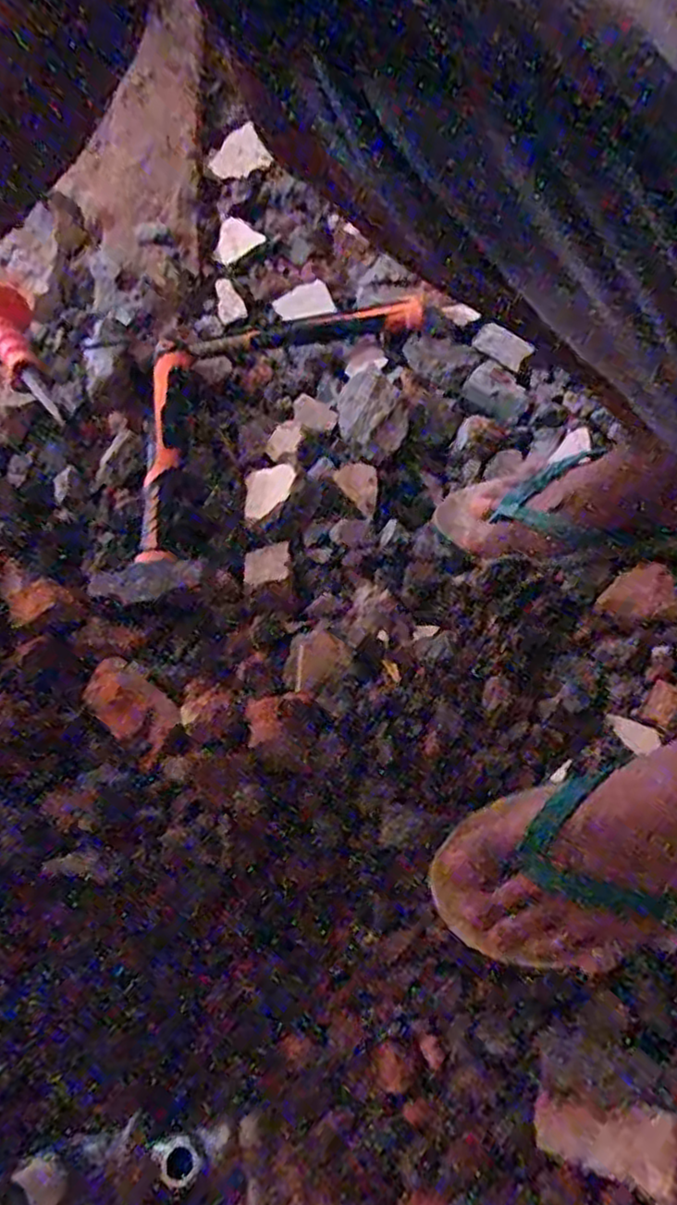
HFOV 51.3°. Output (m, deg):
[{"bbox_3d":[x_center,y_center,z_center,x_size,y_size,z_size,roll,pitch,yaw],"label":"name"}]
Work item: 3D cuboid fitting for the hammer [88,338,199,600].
[{"bbox_3d":[-0.178,-0.130,0.643,0.087,0.050,0.265,-5,64,1],"label":"hammer"}]

